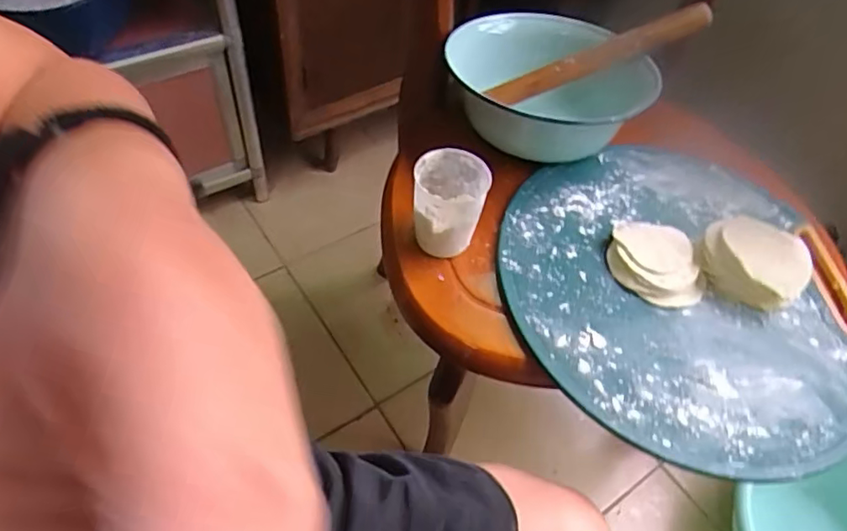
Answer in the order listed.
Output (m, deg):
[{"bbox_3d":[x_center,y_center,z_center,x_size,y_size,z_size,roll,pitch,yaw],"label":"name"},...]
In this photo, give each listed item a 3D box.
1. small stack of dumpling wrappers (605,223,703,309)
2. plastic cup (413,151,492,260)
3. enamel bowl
[{"bbox_3d":[0.203,-0.003,0.506,0.076,0.016,0.086,0,51,-5],"label":"small stack of dumpling wrappers"},{"bbox_3d":[0.021,-0.051,0.491,0.059,0.075,0.058,3,50,-3],"label":"plastic cup"},{"bbox_3d":[0.123,-0.185,0.606,0.195,0.079,0.198,3,50,-3],"label":"enamel bowl"}]

